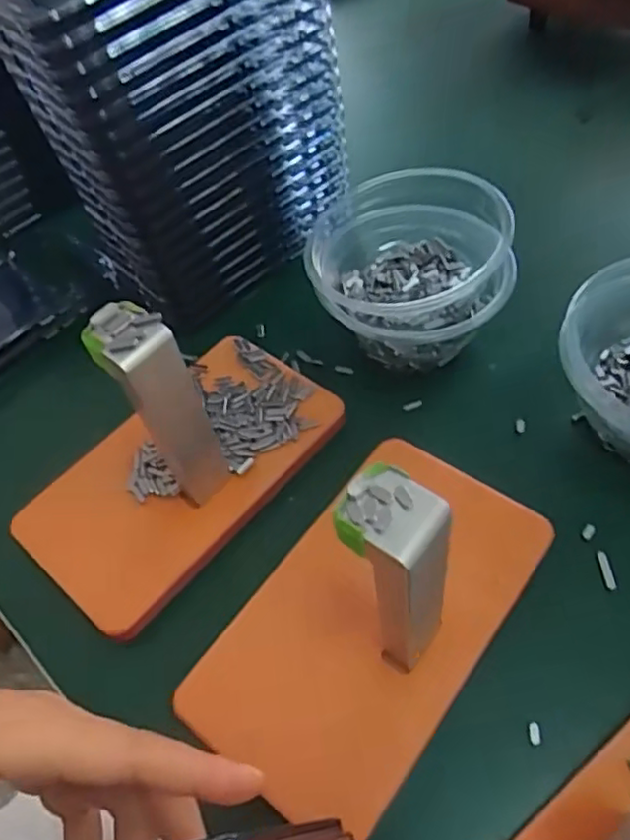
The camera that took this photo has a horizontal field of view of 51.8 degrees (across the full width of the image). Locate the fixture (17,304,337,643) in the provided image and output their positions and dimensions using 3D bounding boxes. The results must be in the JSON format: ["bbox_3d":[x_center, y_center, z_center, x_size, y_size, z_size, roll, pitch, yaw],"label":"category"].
[{"bbox_3d":[-0.079,-0.005,0.310,0.093,0.113,0.171,34,67,28],"label":"fixture"}]

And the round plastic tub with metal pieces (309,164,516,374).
[{"bbox_3d":[0.056,-0.086,0.383,0.110,0.075,0.099,0,56,10],"label":"round plastic tub with metal pieces"}]

